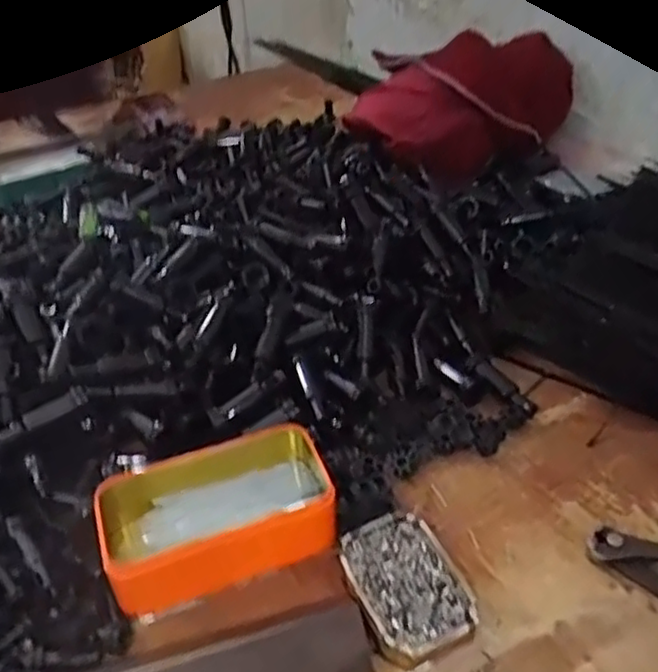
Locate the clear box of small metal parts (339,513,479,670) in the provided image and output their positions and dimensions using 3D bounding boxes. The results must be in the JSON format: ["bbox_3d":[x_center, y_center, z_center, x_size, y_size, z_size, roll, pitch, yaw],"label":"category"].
[{"bbox_3d":[0.046,0.151,0.423,0.062,0.020,0.090,-15,39,-16],"label":"clear box of small metal parts"}]

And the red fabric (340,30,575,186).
[{"bbox_3d":[0.140,-0.259,0.781,0.232,0.097,0.168,16,42,19],"label":"red fabric"}]

